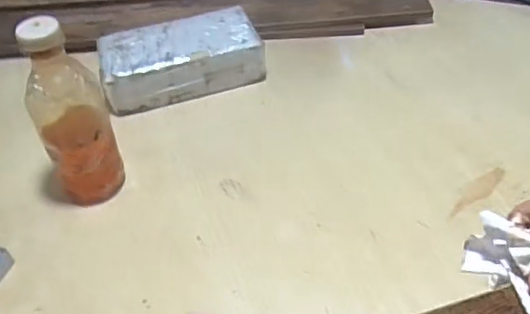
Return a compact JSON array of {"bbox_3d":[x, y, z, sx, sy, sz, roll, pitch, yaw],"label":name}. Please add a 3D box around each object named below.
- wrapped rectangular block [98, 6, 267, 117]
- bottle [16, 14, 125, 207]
[{"bbox_3d":[-0.110,-0.133,0.744,0.210,0.060,0.104,-17,49,-11],"label":"wrapped rectangular block"},{"bbox_3d":[-0.196,-0.035,0.566,0.078,0.203,0.058,-25,51,-17],"label":"bottle"}]

